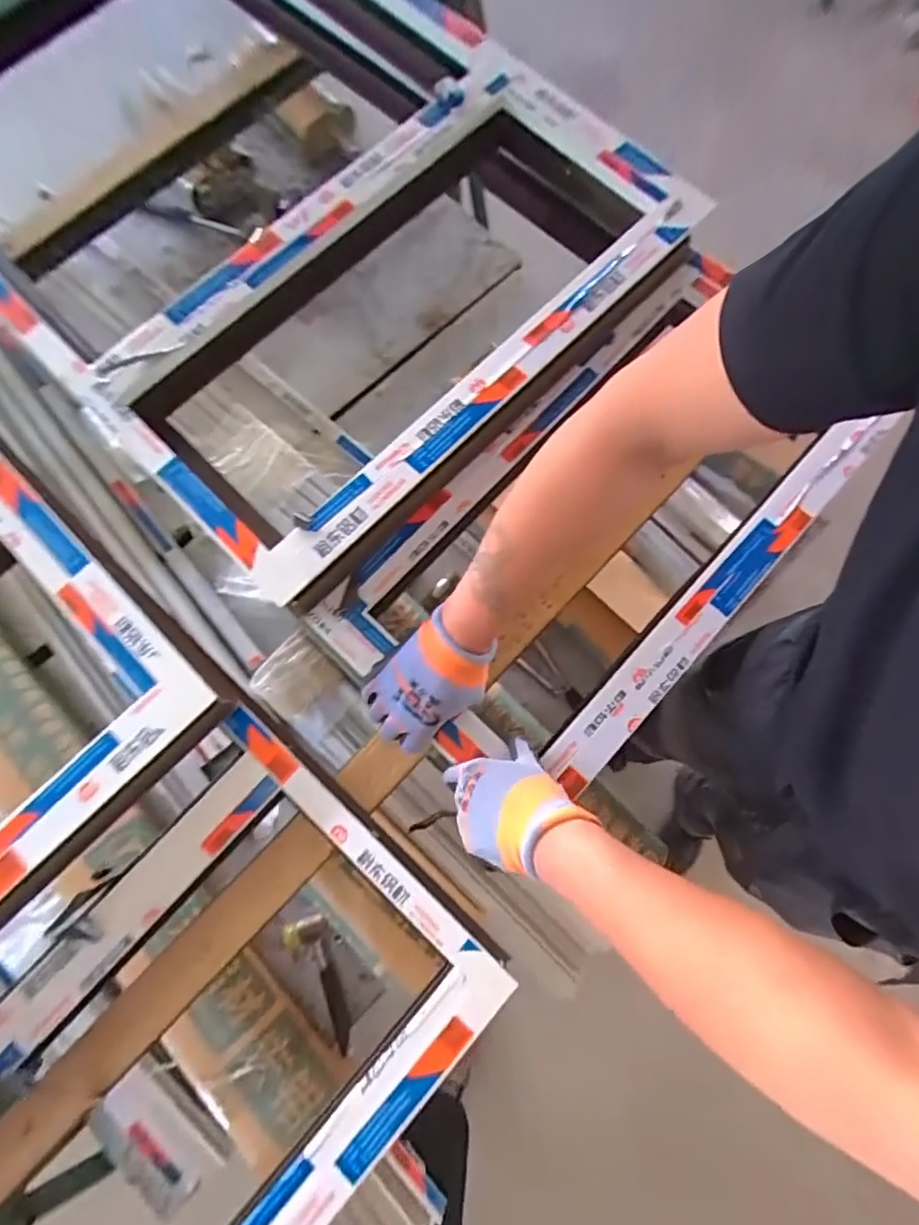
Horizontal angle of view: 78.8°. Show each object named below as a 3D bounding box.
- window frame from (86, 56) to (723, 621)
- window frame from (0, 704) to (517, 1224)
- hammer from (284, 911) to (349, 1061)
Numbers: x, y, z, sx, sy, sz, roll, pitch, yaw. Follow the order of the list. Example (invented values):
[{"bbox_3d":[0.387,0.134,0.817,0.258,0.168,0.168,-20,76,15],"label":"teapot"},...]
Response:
[{"bbox_3d":[-0.041,-0.346,0.622,0.329,0.081,0.671,42,81,8],"label":"window frame"},{"bbox_3d":[-0.303,0.441,0.507,0.376,0.060,0.640,43,81,8],"label":"window frame"},{"bbox_3d":[-0.188,0.490,0.735,0.057,0.031,0.165,-14,78,-3],"label":"hammer"}]

